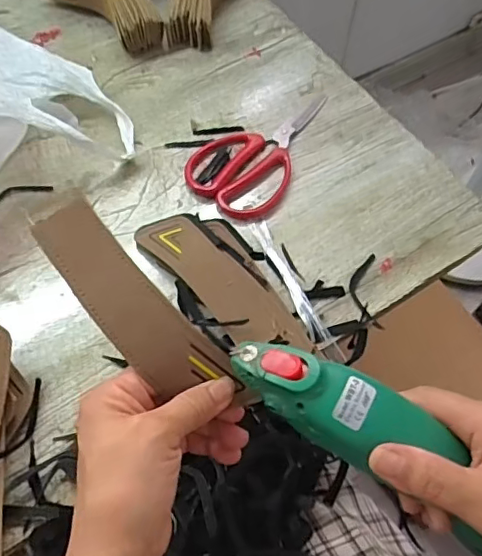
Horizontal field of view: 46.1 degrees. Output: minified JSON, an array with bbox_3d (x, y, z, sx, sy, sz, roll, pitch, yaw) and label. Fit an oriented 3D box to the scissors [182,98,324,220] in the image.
[{"bbox_3d":[0.020,-0.139,0.583,0.102,0.006,0.182,27,62,13],"label":"scissors"}]

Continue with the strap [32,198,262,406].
[{"bbox_3d":[-0.054,0.023,0.315,0.040,0.011,0.147,-43,93,-13],"label":"strap"}]

